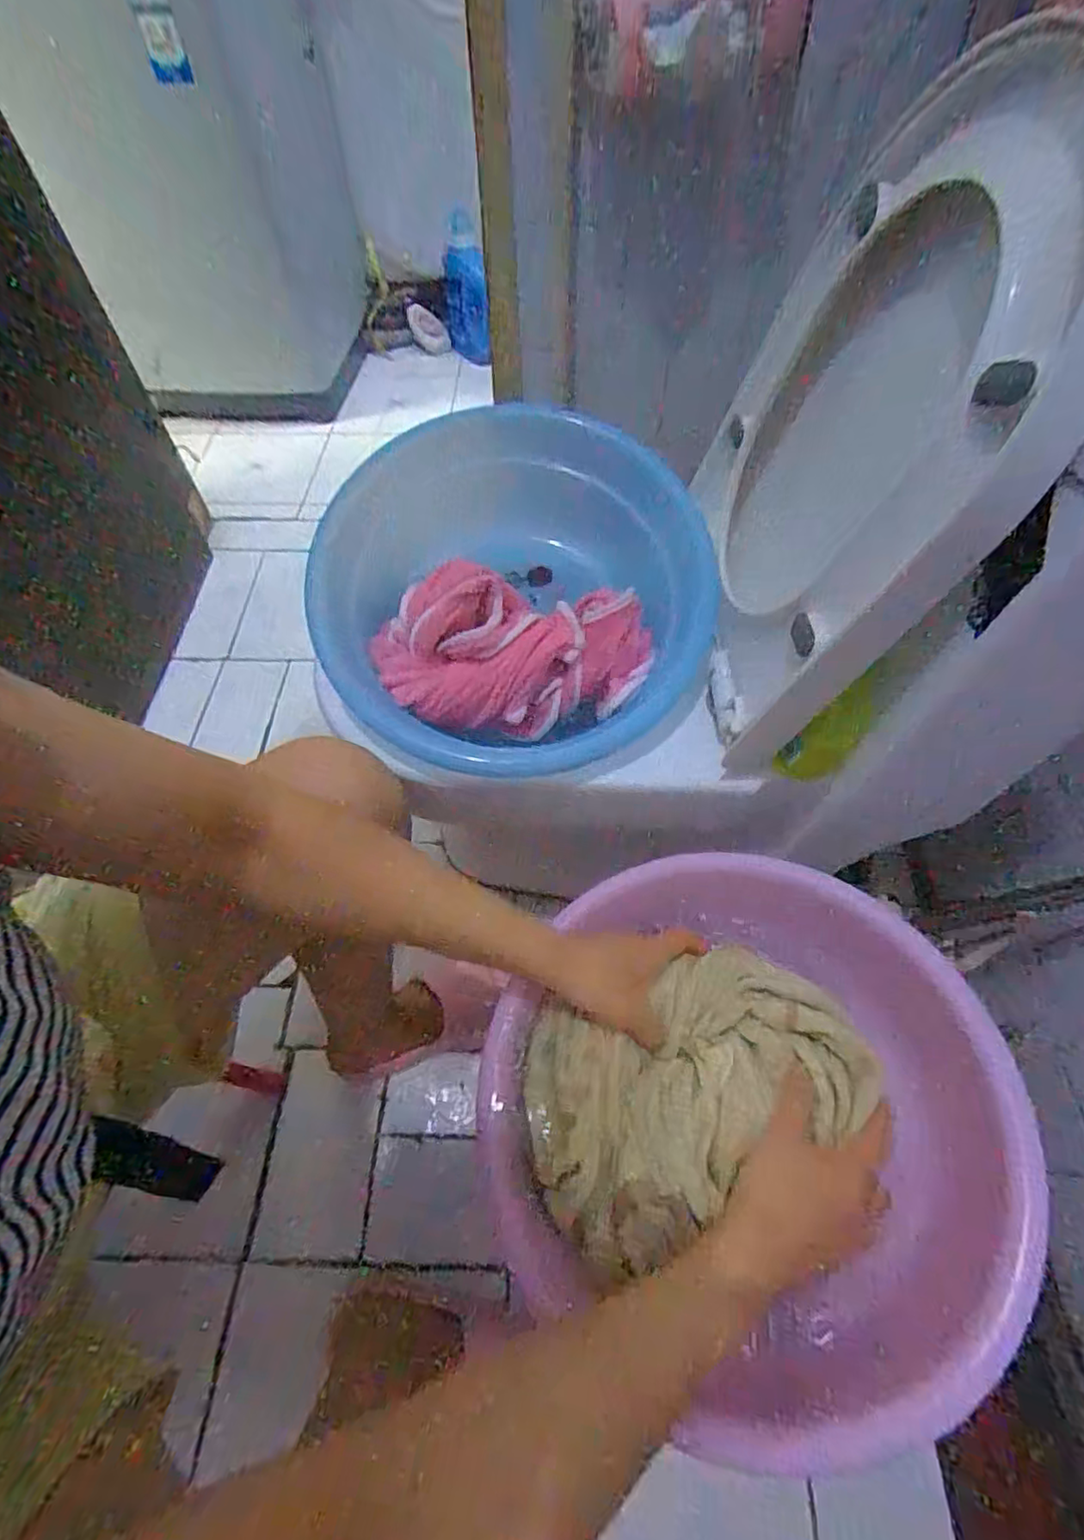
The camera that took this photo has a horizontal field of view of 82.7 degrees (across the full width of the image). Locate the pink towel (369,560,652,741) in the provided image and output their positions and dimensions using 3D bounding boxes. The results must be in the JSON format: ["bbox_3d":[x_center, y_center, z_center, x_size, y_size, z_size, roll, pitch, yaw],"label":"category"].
[{"bbox_3d":[-0.030,-0.112,0.586,0.257,0.098,0.122,3,58,2],"label":"pink towel"}]

